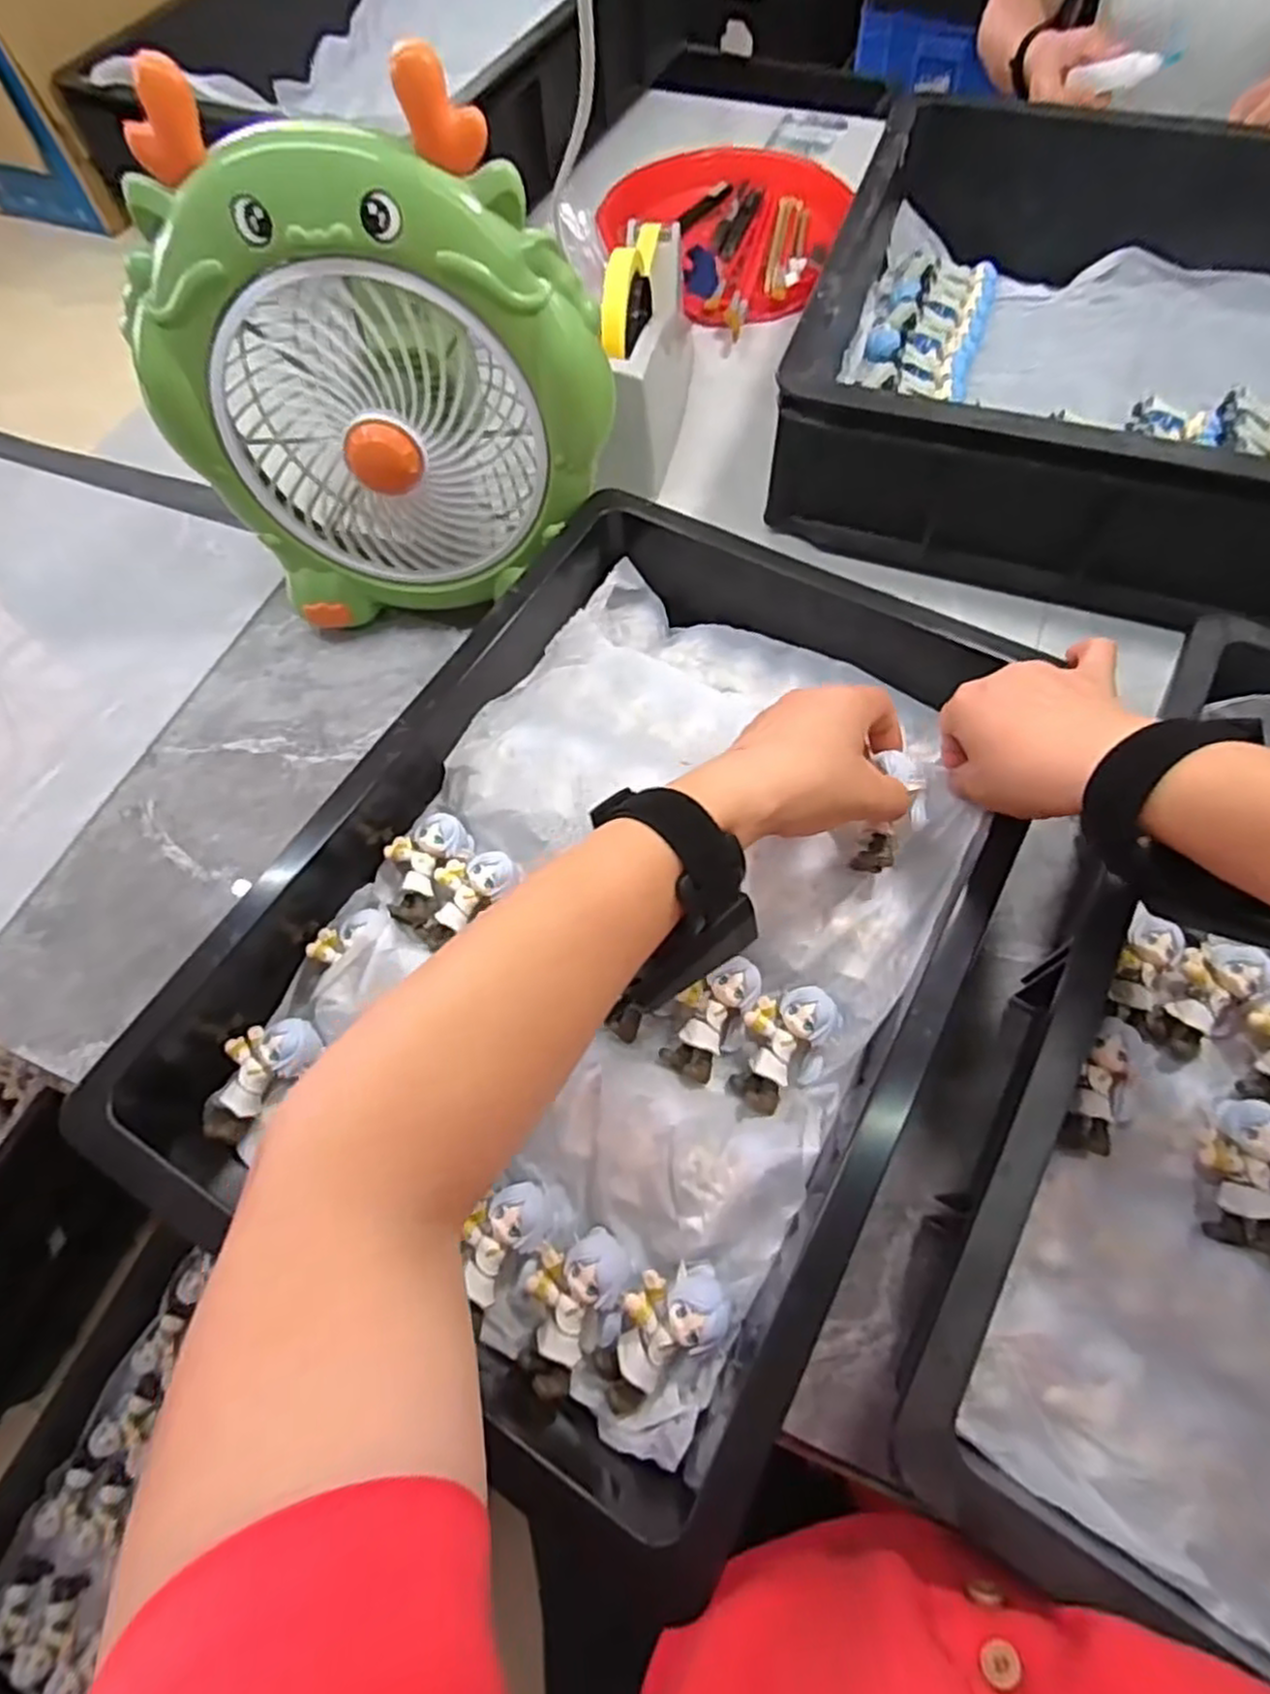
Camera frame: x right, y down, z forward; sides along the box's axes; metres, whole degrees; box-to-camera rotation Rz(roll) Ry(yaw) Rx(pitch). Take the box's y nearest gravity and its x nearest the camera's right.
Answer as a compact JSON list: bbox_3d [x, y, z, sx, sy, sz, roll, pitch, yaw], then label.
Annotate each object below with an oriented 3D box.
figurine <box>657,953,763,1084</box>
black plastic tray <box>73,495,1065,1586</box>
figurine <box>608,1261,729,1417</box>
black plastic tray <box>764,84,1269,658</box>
[{"bbox_3d":[0.038,0.083,0.362,0.030,0.025,0.062,29,84,15],"label":"figurine"},{"bbox_3d":[0.004,0.011,0.384,0.321,0.067,0.469,29,69,15],"label":"black plastic tray"},{"bbox_3d":[0.009,0.202,0.307,0.061,0.023,0.034,-36,68,-14],"label":"figurine"},{"bbox_3d":[0.422,-0.344,0.536,0.562,0.124,0.399,21,67,12],"label":"black plastic tray"}]

